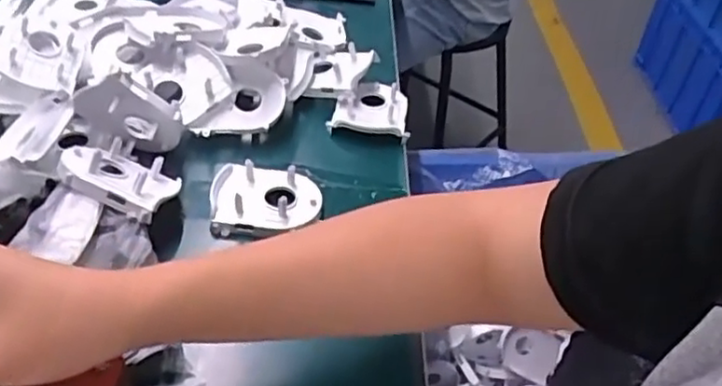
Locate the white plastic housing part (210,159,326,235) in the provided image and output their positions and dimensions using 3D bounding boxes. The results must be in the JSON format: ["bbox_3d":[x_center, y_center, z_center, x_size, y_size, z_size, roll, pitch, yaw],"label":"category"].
[{"bbox_3d":[-0.073,0.002,0.515,0.083,0.022,0.067,2,43,-5],"label":"white plastic housing part"}]

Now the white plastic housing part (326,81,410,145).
[{"bbox_3d":[0.014,-0.079,0.612,0.070,0.022,0.068,14,43,7],"label":"white plastic housing part"}]

